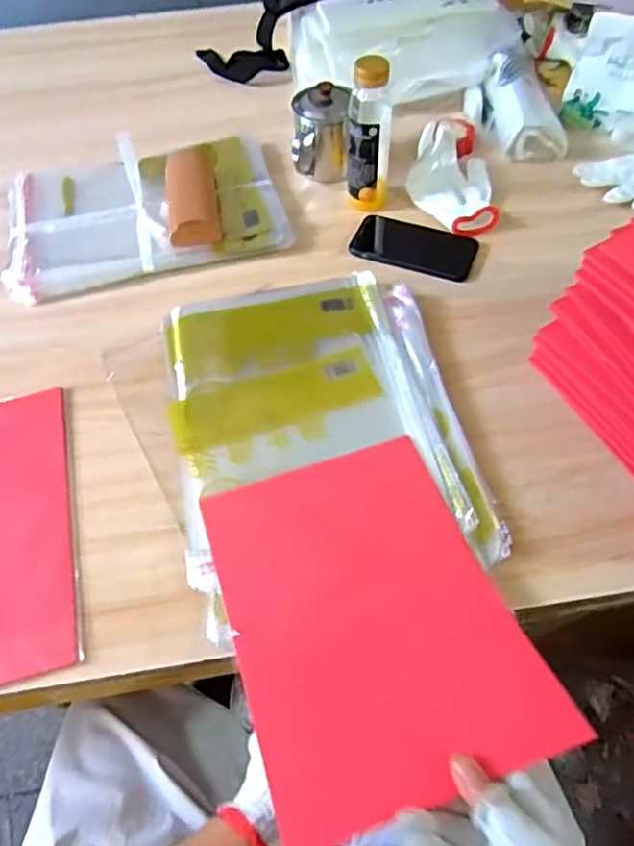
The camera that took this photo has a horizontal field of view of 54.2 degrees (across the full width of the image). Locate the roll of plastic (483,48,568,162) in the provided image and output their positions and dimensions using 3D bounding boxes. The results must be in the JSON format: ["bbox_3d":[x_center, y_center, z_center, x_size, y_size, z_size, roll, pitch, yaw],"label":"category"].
[{"bbox_3d":[0.292,-0.459,0.885,0.091,0.057,0.184,-5,56,-2],"label":"roll of plastic"}]

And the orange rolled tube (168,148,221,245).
[{"bbox_3d":[-0.160,-0.289,0.799,0.061,0.034,0.162,-8,58,-2],"label":"orange rolled tube"}]

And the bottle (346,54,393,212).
[{"bbox_3d":[0.062,-0.346,0.755,0.054,0.171,0.047,4,58,5],"label":"bottle"}]

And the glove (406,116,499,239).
[{"bbox_3d":[0.177,-0.342,0.834,0.109,0.045,0.225,-2,58,2],"label":"glove"}]

